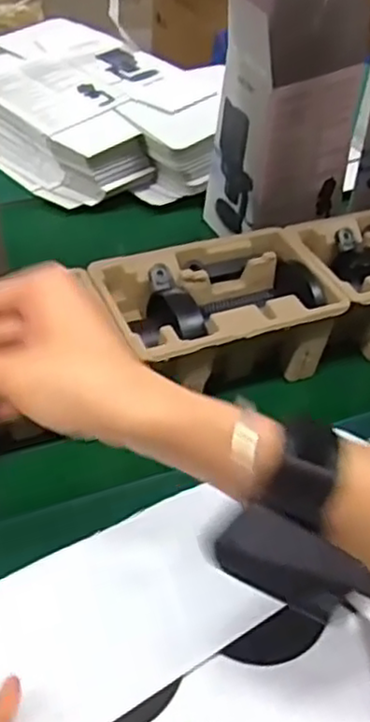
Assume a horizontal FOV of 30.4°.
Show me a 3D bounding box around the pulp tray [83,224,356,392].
[{"bbox_3d":[0.025,-0.038,0.707,0.230,0.104,0.144,-16,49,-20],"label":"pulp tray"}]

